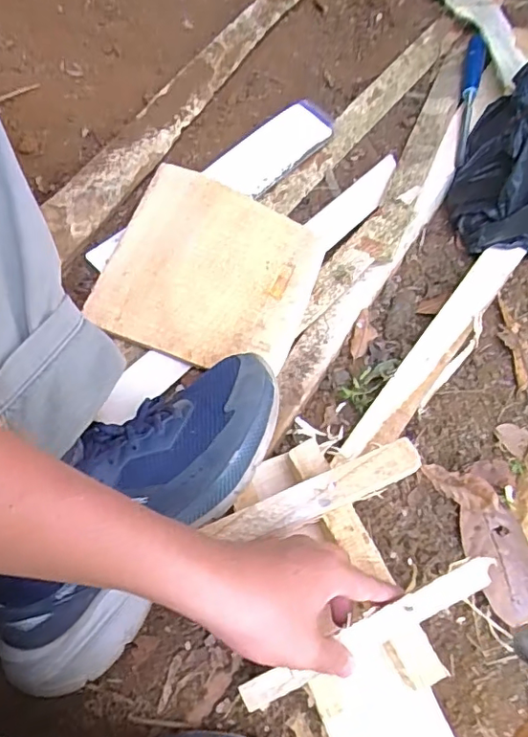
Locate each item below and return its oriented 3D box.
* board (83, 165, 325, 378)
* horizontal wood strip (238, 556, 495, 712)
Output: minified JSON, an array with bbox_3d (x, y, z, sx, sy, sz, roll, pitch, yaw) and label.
[{"bbox_3d":[-0.050,-0.096,0.559,0.194,0.010,0.191,21,70,-5],"label":"board"},{"bbox_3d":[0.076,0.183,0.386,0.193,0.021,0.019,-23,64,-11],"label":"horizontal wood strip"}]

